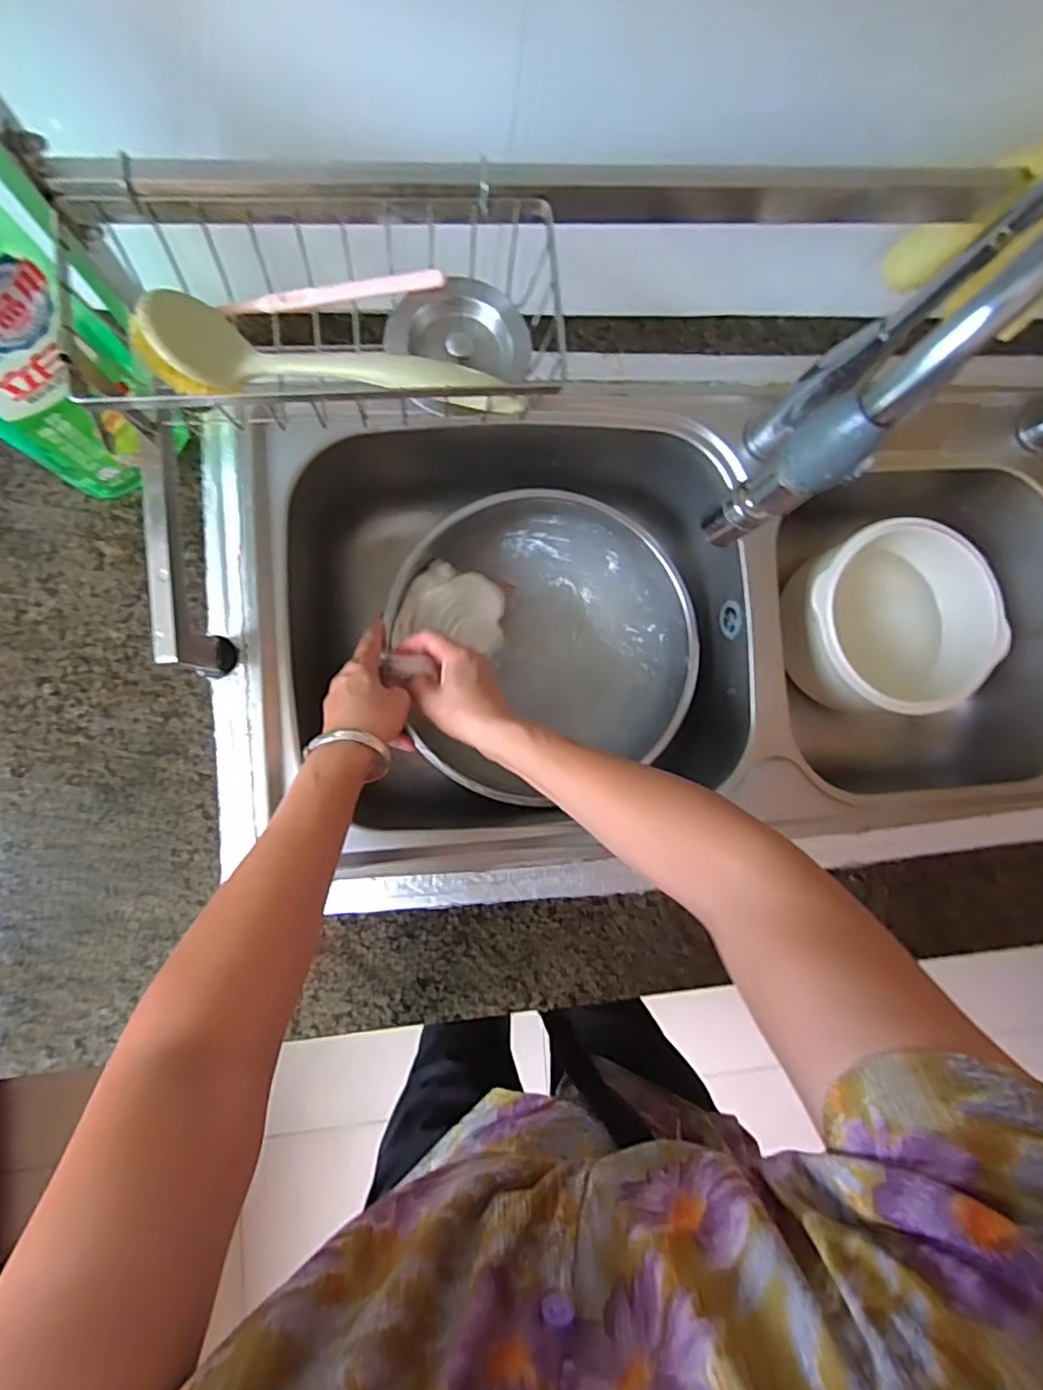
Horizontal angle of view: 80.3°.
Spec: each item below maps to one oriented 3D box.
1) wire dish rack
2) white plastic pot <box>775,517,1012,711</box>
[{"bbox_3d":[-0.115,-0.211,0.355,0.267,0.085,0.110,-5,88,-7],"label":"wire dish rack"},{"bbox_3d":[0.368,-0.071,0.651,0.173,0.130,0.184,0,87,-7],"label":"white plastic pot"}]

